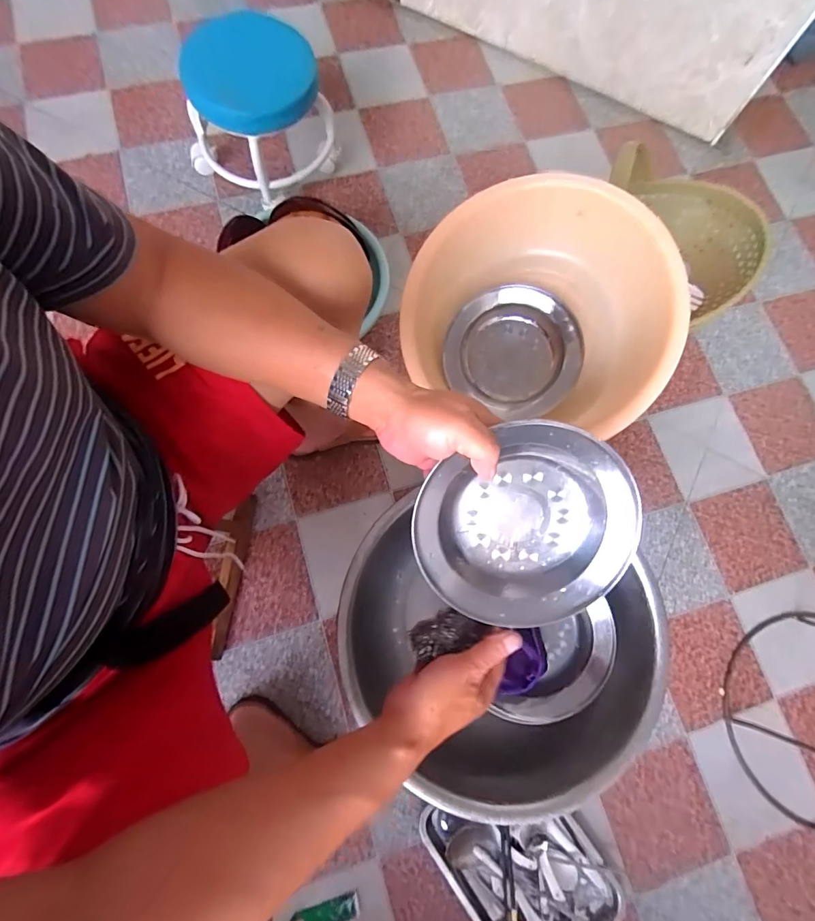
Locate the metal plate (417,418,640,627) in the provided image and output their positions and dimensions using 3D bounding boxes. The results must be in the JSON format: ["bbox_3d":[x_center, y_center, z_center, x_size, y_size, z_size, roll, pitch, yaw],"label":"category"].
[{"bbox_3d":[0.104,0.061,0.394,0.190,0.036,0.170,-40,95,14],"label":"metal plate"}]

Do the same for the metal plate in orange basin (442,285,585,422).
[{"bbox_3d":[0.150,-0.155,0.647,0.172,0.192,0.038,31,36,0],"label":"metal plate in orange basin"}]

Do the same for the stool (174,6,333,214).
[{"bbox_3d":[-0.296,-0.712,0.905,0.278,0.193,0.261,0,77,-2],"label":"stool"}]

